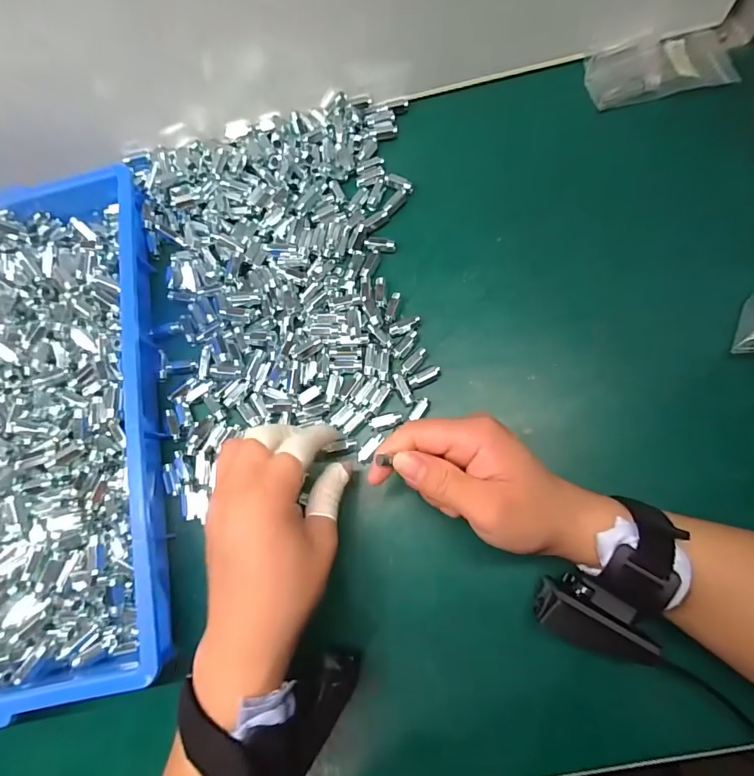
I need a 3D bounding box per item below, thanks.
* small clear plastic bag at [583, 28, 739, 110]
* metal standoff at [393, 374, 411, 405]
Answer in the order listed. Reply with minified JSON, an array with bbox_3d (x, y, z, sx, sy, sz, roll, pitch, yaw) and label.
[{"bbox_3d":[0.265,-0.302,0.397,0.124,0.028,0.071,-7,78,-2],"label":"small clear plastic bag"},{"bbox_3d":[0.021,0.000,0.342,0.008,0.007,0.027,-23,75,0],"label":"metal standoff"}]

